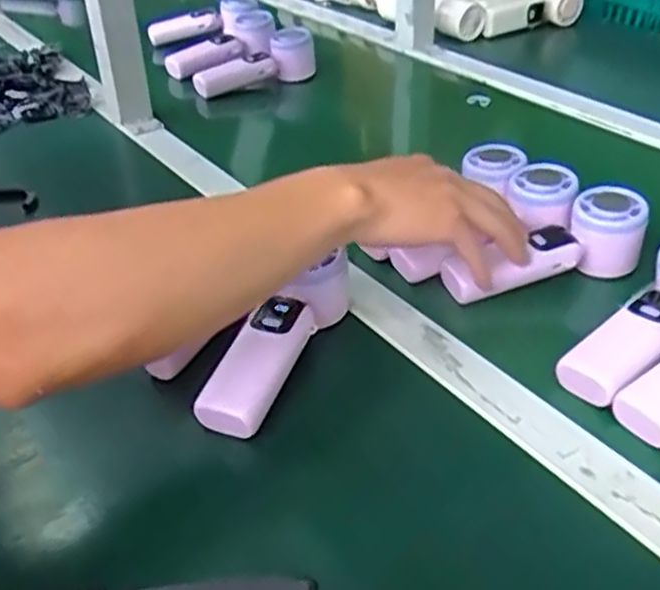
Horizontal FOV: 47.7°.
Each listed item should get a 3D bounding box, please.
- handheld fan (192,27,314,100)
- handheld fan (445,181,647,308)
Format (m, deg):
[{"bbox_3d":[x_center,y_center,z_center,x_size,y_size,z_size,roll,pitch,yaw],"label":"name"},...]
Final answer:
[{"bbox_3d":[-0.102,-0.300,0.965,0.166,0.064,0.059,-27,43,-30],"label":"handheld fan"},{"bbox_3d":[0.169,-0.038,0.582,0.156,0.053,0.057,-16,39,-17],"label":"handheld fan"}]

